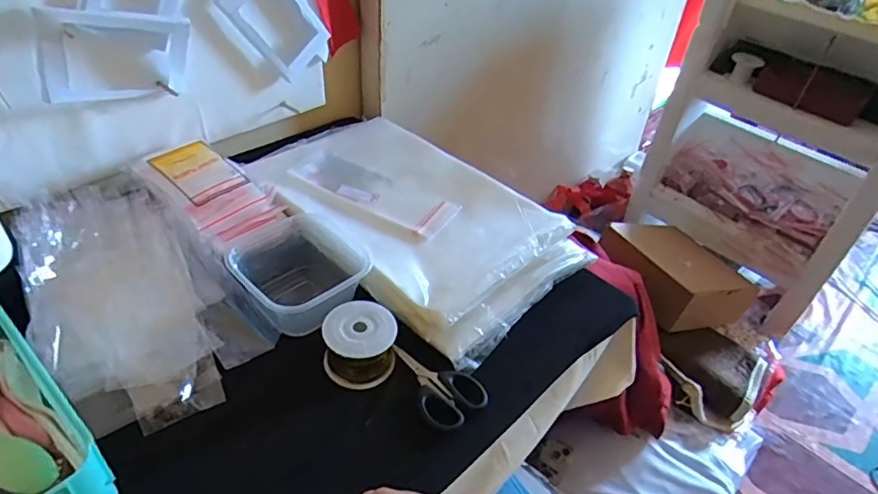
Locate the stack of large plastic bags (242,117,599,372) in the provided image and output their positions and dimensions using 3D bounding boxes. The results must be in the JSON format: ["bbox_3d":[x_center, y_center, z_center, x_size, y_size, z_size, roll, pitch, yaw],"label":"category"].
[{"bbox_3d":[-0.038,-0.043,0.677,0.385,0.044,0.242,32,46,27],"label":"stack of large plastic bags"}]

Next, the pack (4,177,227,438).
[{"bbox_3d":[-0.315,0.035,0.541,0.281,0.020,0.157,44,46,20],"label":"pack"}]

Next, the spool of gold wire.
[{"bbox_3d":[-0.074,0.092,0.520,0.065,0.049,0.064,4,40,-3],"label":"spool of gold wire"}]

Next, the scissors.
[{"bbox_3d":[-0.004,0.125,0.521,0.061,0.009,0.100,-27,51,-34],"label":"scissors"}]

